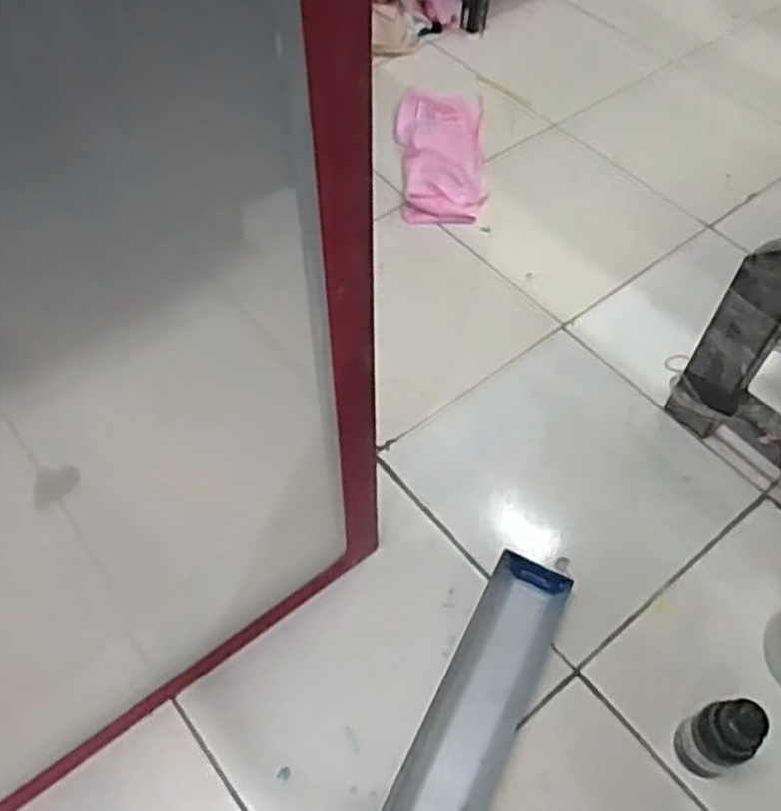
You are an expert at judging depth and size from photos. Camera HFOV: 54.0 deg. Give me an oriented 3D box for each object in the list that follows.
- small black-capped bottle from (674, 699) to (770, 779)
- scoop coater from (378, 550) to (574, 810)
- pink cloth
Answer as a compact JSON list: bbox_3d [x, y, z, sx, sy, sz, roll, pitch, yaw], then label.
[{"bbox_3d":[0.273,0.278,0.636,0.041,0.100,0.043,-5,56,-5],"label":"small black-capped bottle"},{"bbox_3d":[0.056,0.300,0.658,0.079,0.026,0.373,23,58,14],"label":"scoop coater"},{"bbox_3d":[0.073,-0.365,1.105,0.120,0.022,0.270,1,56,-1],"label":"pink cloth"}]

